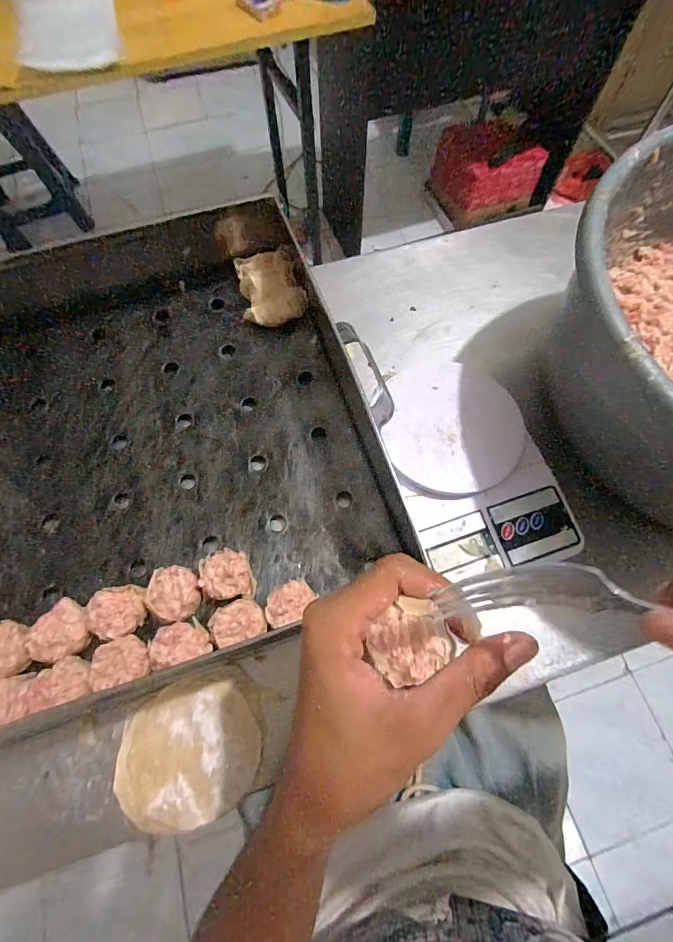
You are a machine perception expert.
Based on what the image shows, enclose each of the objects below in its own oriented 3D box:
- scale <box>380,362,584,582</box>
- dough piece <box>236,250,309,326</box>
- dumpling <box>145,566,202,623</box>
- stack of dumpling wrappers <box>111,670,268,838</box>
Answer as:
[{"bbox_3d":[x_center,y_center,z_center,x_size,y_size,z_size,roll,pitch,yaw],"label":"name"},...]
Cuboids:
[{"bbox_3d":[0.118,-0.008,0.365,0.132,0.032,0.202,-18,70,-6],"label":"scale"},{"bbox_3d":[-0.070,-0.200,0.431,0.068,0.028,0.079,-9,69,-3],"label":"dough piece"},{"bbox_3d":[-0.131,0.099,0.322,0.041,0.026,0.037,33,73,12],"label":"dumpling"},{"bbox_3d":[-0.109,0.210,0.298,0.110,0.008,0.093,-23,71,-8],"label":"stack of dumpling wrappers"}]

